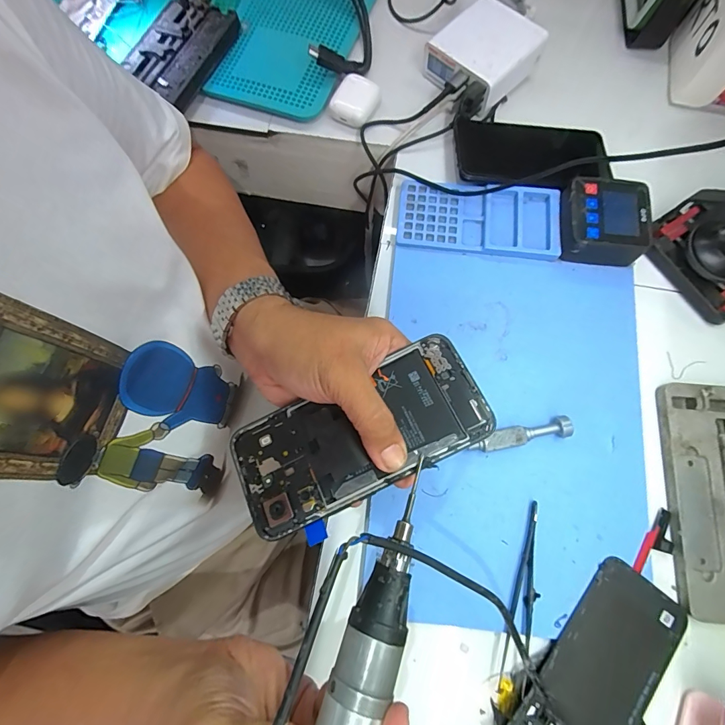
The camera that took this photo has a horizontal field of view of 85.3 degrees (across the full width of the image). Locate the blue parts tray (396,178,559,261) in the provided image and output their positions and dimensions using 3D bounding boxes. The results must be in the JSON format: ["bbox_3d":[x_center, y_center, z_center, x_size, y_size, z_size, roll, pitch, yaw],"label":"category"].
[{"bbox_3d":[0.109,-0.135,0.373,0.146,0.011,0.069,6,75,2],"label":"blue parts tray"}]

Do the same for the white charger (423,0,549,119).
[{"bbox_3d":[0.126,-0.320,0.407,0.089,0.043,0.090,-44,79,-10],"label":"white charger"}]

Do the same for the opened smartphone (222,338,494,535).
[{"bbox_3d":[-0.004,0.045,0.247,0.160,0.011,0.072,-27,76,1],"label":"opened smartphone"}]

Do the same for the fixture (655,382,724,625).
[{"bbox_3d":[0.294,0.106,0.312,0.091,0.007,0.176,3,75,1],"label":"fixture"}]

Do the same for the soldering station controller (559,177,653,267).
[{"bbox_3d":[0.218,-0.127,0.358,0.076,0.032,0.070,4,75,1],"label":"soldering station controller"}]

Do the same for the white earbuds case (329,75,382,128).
[{"bbox_3d":[-0.007,-0.271,0.409,0.044,0.018,0.048,28,77,8],"label":"white earbuds case"}]

